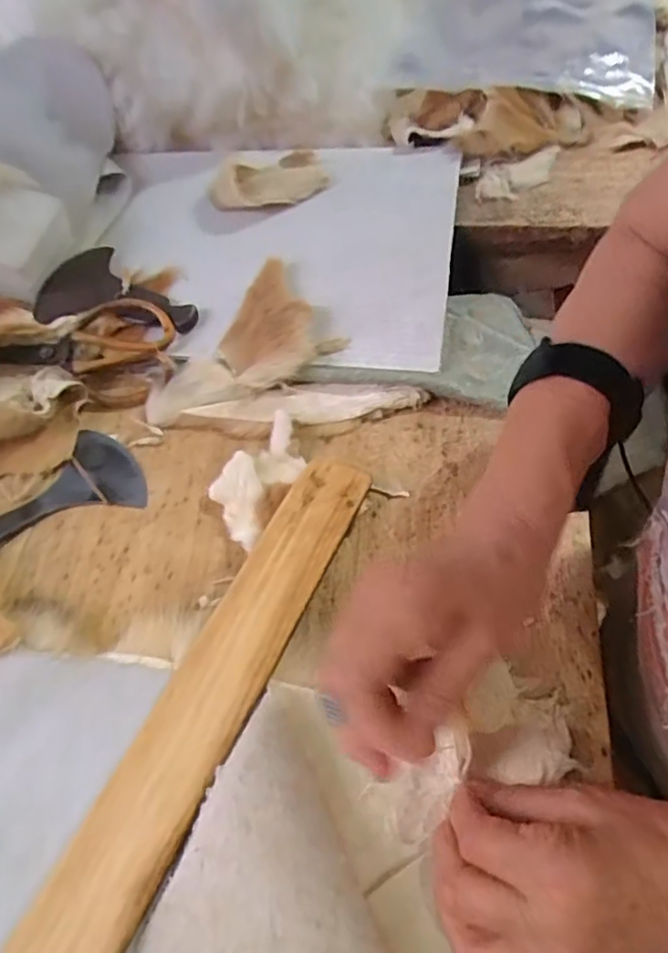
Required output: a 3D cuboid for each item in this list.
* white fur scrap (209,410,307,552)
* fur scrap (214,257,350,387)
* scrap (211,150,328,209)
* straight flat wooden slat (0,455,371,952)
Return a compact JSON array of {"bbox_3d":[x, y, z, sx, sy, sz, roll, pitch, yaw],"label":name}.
[{"bbox_3d":[-0.056,-0.004,0.459,0.053,0.017,0.116,18,55,19],"label":"white fur scrap"},{"bbox_3d":[-0.060,-0.131,0.534,0.092,0.030,0.111,-36,64,1],"label":"fur scrap"},{"bbox_3d":[-0.071,-0.309,0.631,0.116,0.034,0.073,-14,51,-4],"label":"scrap"},{"bbox_3d":[-0.098,0.174,0.308,0.051,0.014,0.490,17,54,19],"label":"straight flat wooden slat"}]

